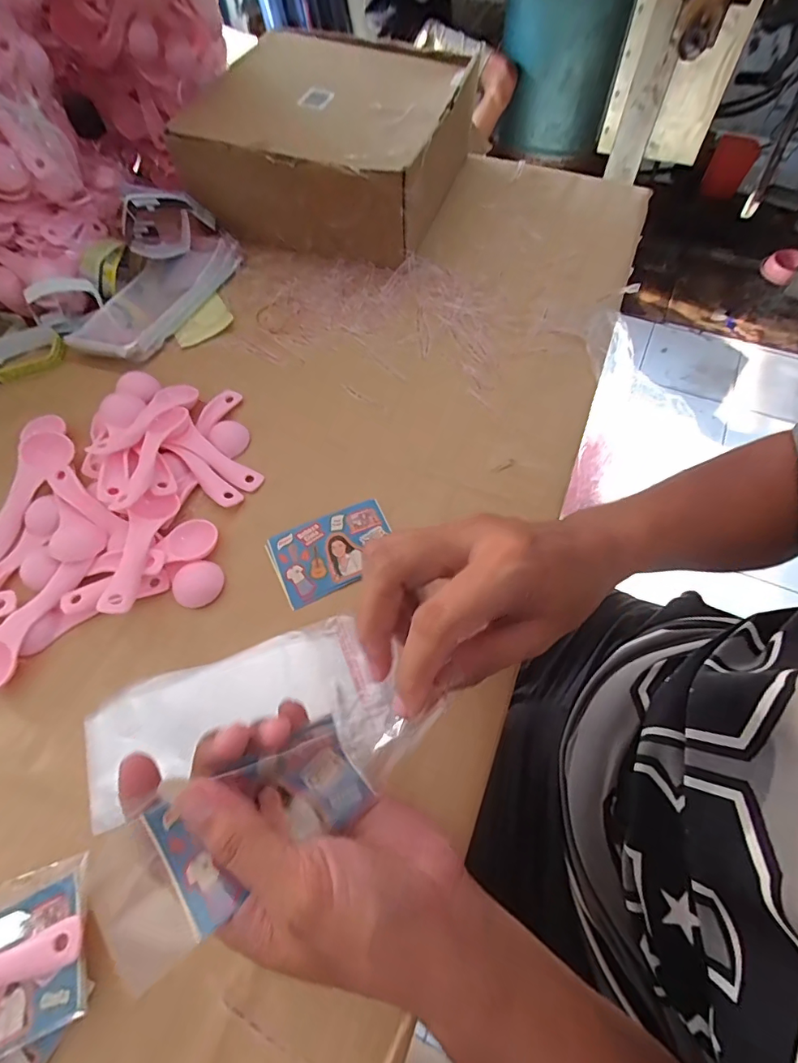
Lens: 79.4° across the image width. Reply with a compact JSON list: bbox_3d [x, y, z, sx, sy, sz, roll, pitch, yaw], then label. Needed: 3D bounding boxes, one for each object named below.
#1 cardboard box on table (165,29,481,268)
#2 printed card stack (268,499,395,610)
[{"bbox_3d":[-0.062,-0.438,0.547,0.260,0.098,0.276,19,64,12],"label":"cardboard box on table"},{"bbox_3d":[-0.049,0.013,0.364,0.091,0.004,0.061,-24,63,-10],"label":"printed card stack"}]

